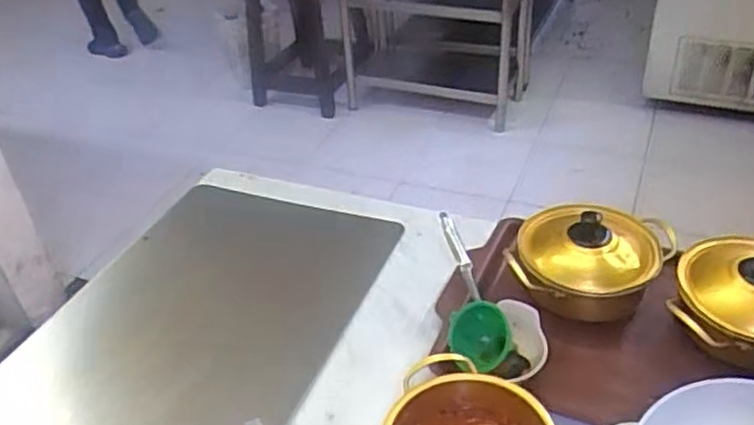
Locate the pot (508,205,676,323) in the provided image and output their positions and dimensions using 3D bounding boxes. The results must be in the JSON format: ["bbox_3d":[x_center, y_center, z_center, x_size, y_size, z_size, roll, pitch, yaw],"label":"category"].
[{"bbox_3d":[0.278,0.056,0.899,0.196,0.115,0.159,9,40,20],"label":"pot"}]

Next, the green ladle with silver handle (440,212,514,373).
[{"bbox_3d":[0.105,0.102,0.866,0.071,0.065,0.238,-12,39,-5],"label":"green ladle with silver handle"}]

